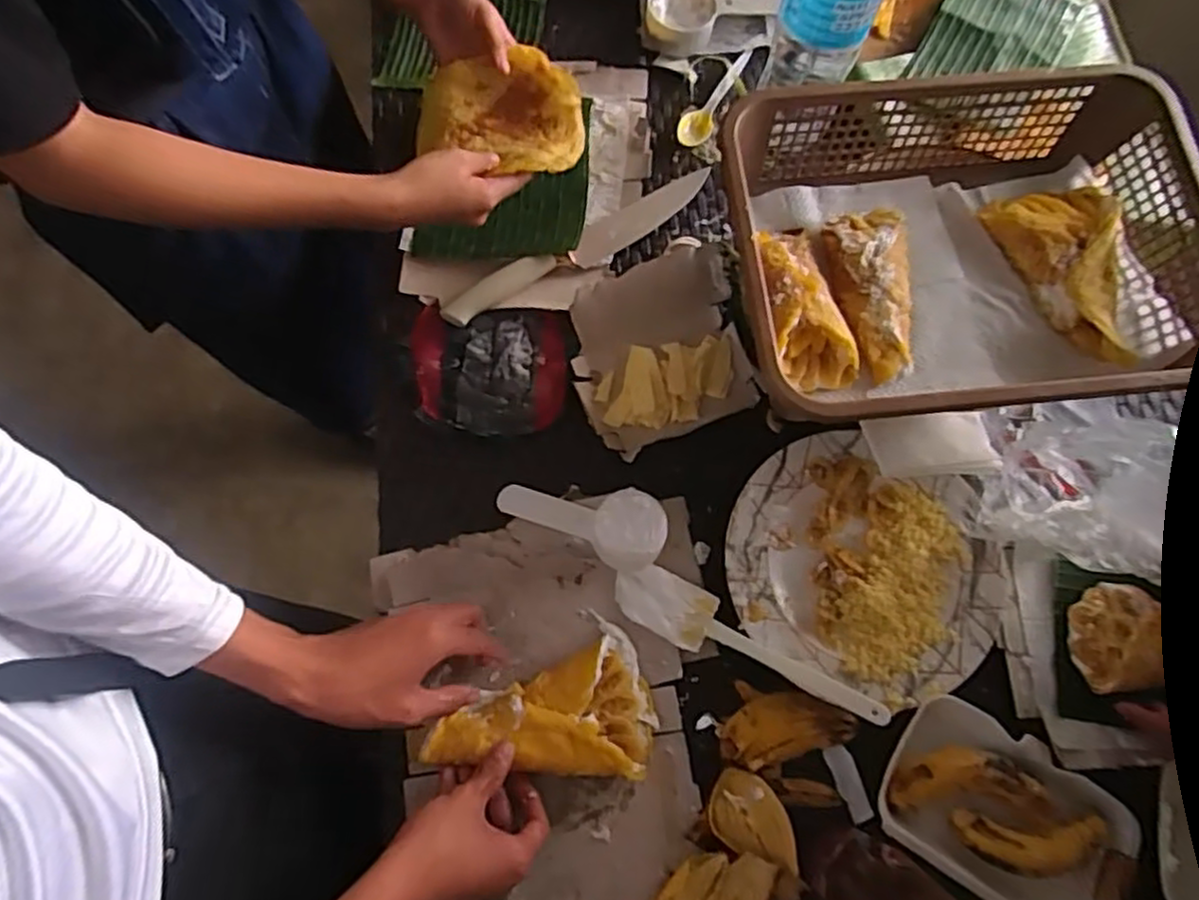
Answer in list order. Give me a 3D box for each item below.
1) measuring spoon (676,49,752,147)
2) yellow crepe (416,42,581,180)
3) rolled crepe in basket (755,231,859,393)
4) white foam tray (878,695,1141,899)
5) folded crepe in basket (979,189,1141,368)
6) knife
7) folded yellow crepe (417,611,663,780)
[{"bbox_3d":[0.123,-0.364,0.738,0.030,0.017,0.144,31,75,8],"label":"measuring spoon"},{"bbox_3d":[-0.090,-0.302,0.645,0.151,0.036,0.115,20,74,4],"label":"yellow crepe"},{"bbox_3d":[0.155,-0.115,0.565,0.064,0.035,0.138,-14,74,-5],"label":"rolled crepe in basket"},{"bbox_3d":[0.304,0.274,0.541,0.175,0.024,0.115,33,75,8],"label":"white foam tray"},{"bbox_3d":[0.393,-0.146,0.584,0.094,0.025,0.155,-23,75,-8],"label":"folded crepe in basket"},{"bbox_3d":[-0.016,-0.195,0.674,0.288,0.021,0.043,-29,76,-9],"label":"knife"},{"bbox_3d":[-0.042,0.193,0.562,0.168,0.026,0.108,3,73,0],"label":"folded yellow crepe"}]

